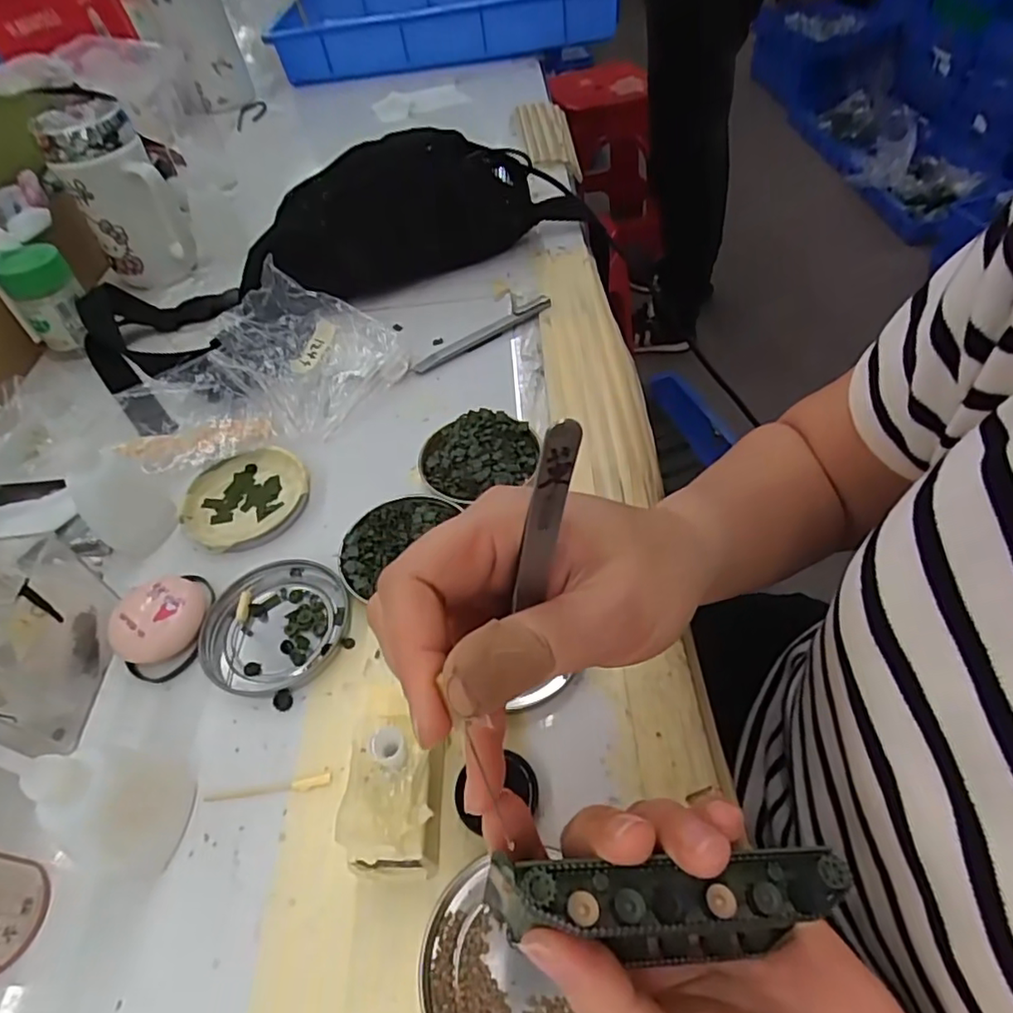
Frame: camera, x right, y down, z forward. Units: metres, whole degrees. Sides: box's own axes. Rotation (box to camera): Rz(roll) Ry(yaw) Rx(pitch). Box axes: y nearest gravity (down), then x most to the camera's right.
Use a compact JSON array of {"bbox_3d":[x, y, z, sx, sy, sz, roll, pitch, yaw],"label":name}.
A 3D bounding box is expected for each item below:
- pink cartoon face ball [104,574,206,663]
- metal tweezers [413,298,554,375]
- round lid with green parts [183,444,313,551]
[{"bbox_3d":[-0.188,0.063,0.330,0.040,0.022,0.048,34,63,29],"label":"pink cartoon face ball"},{"bbox_3d":[-0.018,-0.135,0.481,0.125,0.010,0.011,-31,54,-17],"label":"metal tweezers"},{"bbox_3d":[-0.168,-0.005,0.392,0.079,0.012,0.071,-29,53,-16],"label":"round lid with green parts"}]

